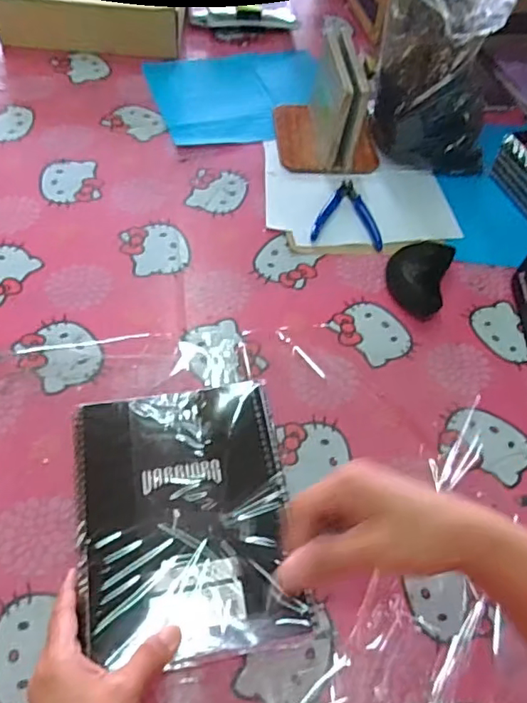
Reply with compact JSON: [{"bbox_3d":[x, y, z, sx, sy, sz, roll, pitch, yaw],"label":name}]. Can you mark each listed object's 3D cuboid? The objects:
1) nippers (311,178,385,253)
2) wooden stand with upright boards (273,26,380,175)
[{"bbox_3d":[0.107,-0.172,0.682,0.085,0.005,0.109,11,56,2],"label":"nippers"},{"bbox_3d":[0.089,-0.326,0.718,0.129,0.115,0.146,-4,57,-8],"label":"wooden stand with upright boards"}]

